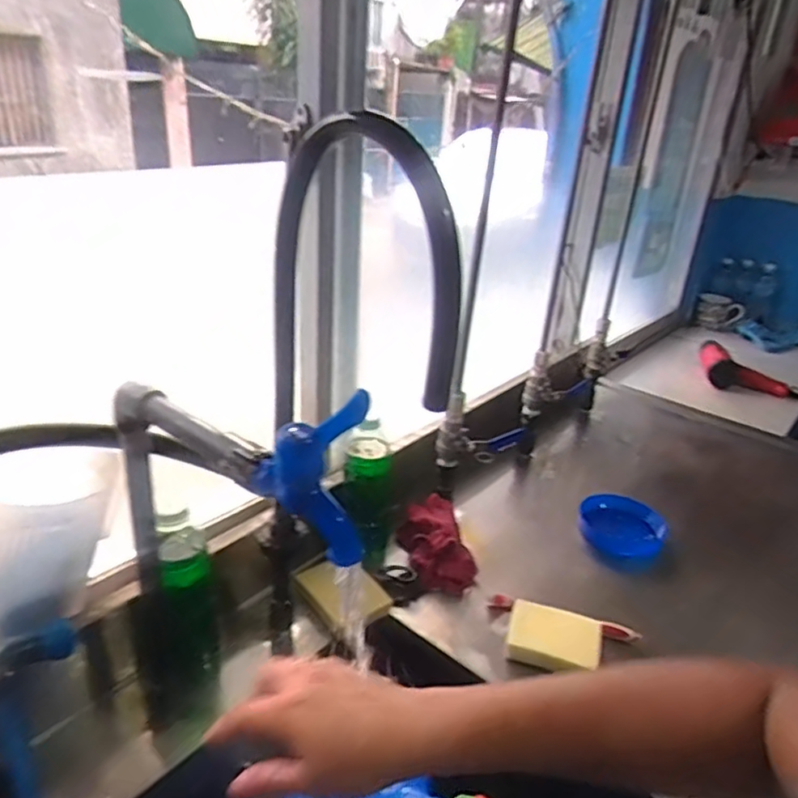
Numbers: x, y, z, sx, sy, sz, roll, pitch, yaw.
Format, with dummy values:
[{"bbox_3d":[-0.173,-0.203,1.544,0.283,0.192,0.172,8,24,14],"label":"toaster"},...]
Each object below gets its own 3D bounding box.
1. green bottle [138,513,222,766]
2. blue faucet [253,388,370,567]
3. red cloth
[{"bbox_3d":[-0.219,0.232,0.642,0.070,0.238,0.082,-6,27,-20],"label":"green bottle"},{"bbox_3d":[-0.054,0.044,0.376,0.069,0.095,0.030,8,26,8],"label":"blue faucet"},{"bbox_3d":[0.050,0.197,0.875,0.088,0.053,0.140,-5,27,-19],"label":"red cloth"}]

